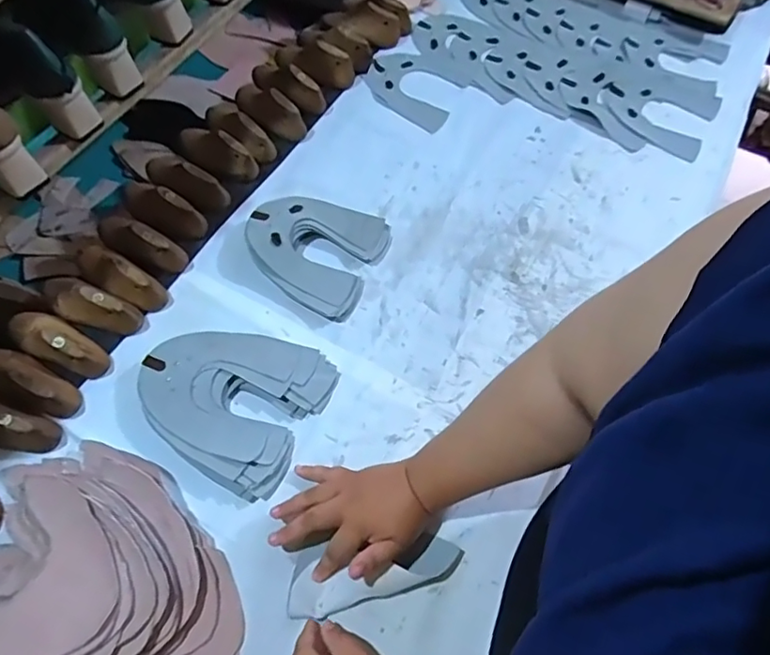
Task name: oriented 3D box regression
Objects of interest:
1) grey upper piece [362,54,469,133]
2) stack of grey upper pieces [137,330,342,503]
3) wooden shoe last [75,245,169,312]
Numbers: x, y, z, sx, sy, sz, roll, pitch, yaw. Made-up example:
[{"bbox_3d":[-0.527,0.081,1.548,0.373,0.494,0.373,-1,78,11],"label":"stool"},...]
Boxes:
[{"bbox_3d":[0.050,-0.392,0.899,0.159,0.008,0.132,37,74,13],"label":"grey upper piece"},{"bbox_3d":[-0.177,0.075,0.642,0.199,0.025,0.178,25,66,10],"label":"stack of grey upper pieces"},{"bbox_3d":[-0.340,-0.070,0.703,0.137,0.053,0.049,25,66,10],"label":"wooden shoe last"}]

